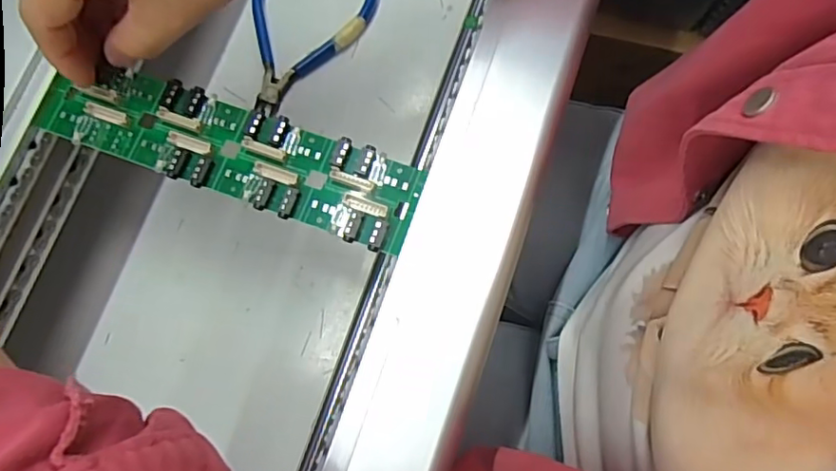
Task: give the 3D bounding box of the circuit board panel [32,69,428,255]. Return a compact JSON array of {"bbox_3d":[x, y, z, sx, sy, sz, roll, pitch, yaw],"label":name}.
[{"bbox_3d":[-0.088,-0.040,0.270,0.180,0.007,0.044,18,79,6],"label":"circuit board panel"}]

